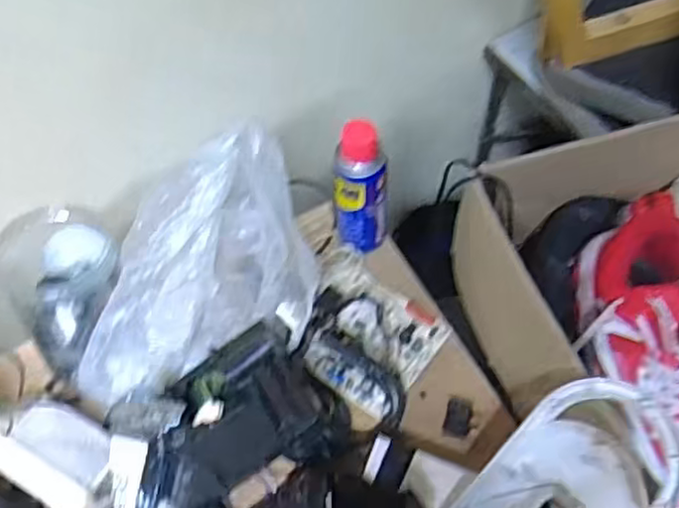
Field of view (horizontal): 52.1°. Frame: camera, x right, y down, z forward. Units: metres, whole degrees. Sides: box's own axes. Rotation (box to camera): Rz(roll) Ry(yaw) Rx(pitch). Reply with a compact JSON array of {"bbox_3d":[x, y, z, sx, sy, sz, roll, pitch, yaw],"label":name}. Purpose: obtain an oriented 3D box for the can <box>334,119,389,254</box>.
[{"bbox_3d":[0.022,-0.063,0.690,0.052,0.159,0.042,6,61,6],"label":"can"}]

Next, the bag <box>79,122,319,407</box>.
[{"bbox_3d":[-0.140,0.017,0.622,0.230,0.138,0.145,-19,61,-9],"label":"bag"}]

